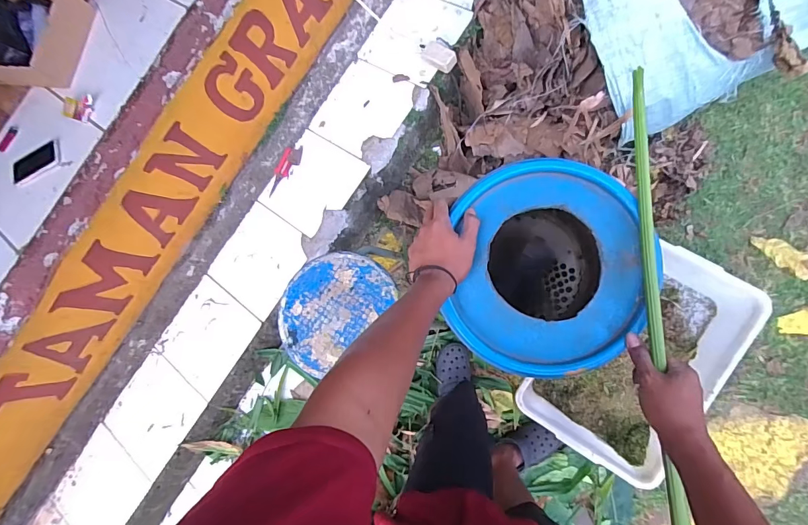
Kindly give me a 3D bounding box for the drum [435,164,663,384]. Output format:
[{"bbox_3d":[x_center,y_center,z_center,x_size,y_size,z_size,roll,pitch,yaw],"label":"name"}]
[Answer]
[{"bbox_3d":[0.233,0.027,0.764,0.274,0.388,0.303,1,83,7],"label":"drum"}]

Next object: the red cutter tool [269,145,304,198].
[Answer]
[{"bbox_3d":[-0.430,-0.330,1.469,0.076,0.013,0.202,25,86,9],"label":"red cutter tool"}]

